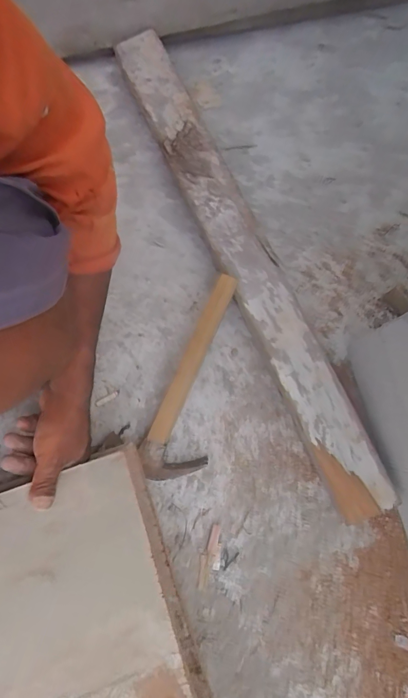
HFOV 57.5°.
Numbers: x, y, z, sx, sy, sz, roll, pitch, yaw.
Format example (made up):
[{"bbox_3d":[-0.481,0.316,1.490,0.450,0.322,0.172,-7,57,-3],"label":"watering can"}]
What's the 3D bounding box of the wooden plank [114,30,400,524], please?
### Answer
[{"bbox_3d":[0.045,-0.125,0.476,0.064,0.029,0.678,-24,79,-4],"label":"wooden plank"}]

